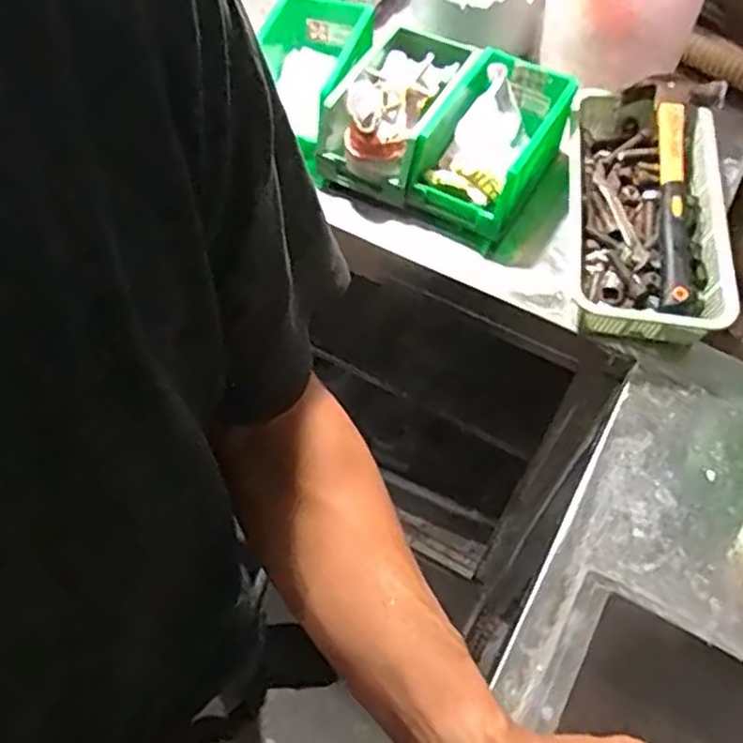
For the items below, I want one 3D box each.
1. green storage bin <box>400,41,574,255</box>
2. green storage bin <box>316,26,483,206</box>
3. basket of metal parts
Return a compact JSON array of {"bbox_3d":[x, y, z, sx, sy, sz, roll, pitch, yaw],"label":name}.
[{"bbox_3d":[0.114,-0.219,0.712,0.112,0.089,0.173,26,63,14],"label":"green storage bin"},{"bbox_3d":[0.022,-0.260,0.709,0.104,0.080,0.180,26,63,14],"label":"green storage bin"},{"bbox_3d":[0.255,-0.153,0.679,0.138,0.070,0.282,7,60,3],"label":"basket of metal parts"}]

